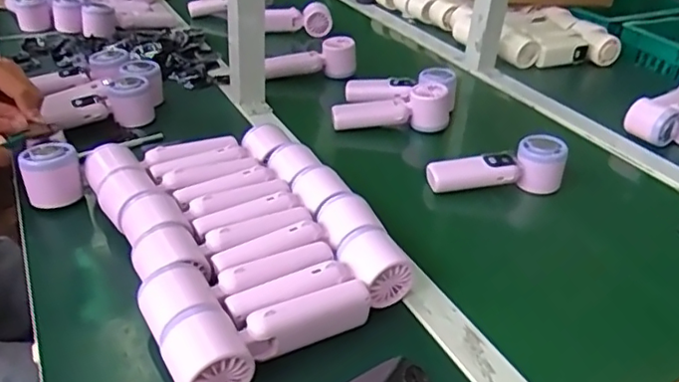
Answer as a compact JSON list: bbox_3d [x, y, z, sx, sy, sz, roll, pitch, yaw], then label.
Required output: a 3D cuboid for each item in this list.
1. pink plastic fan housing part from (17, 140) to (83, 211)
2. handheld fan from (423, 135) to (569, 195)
[{"bbox_3d":[-0.313,-0.019,0.643,0.054,0.059,0.057,-12,35,-25],"label":"pink plastic fan housing part"},{"bbox_3d":[0.190,-0.030,0.728,0.165,0.068,0.043,1,31,-4],"label":"handheld fan"}]

